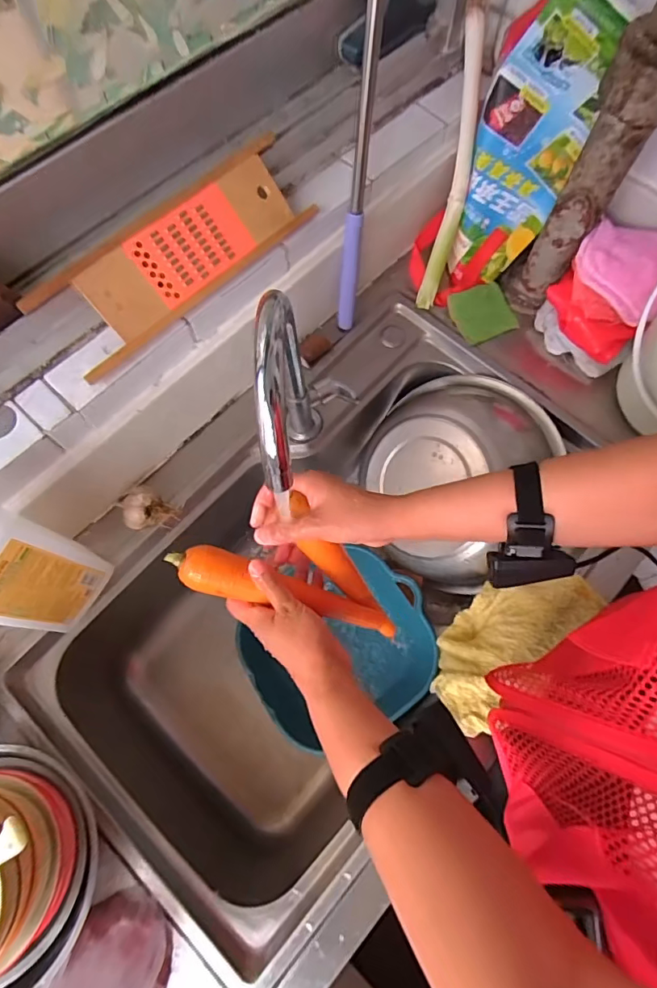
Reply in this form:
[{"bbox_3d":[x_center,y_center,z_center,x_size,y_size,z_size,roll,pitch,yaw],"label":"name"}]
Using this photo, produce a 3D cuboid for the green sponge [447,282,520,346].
[{"bbox_3d":[0.227,-0.271,0.728,0.095,0.022,0.084,-21,71,-10],"label":"green sponge"}]

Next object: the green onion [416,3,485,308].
[{"bbox_3d":[0.171,-0.430,0.670,0.043,0.334,0.042,8,24,1],"label":"green onion"}]

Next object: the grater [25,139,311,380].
[{"bbox_3d":[-0.152,-0.253,0.518,0.304,0.012,0.091,-43,114,-14],"label":"grater"}]

